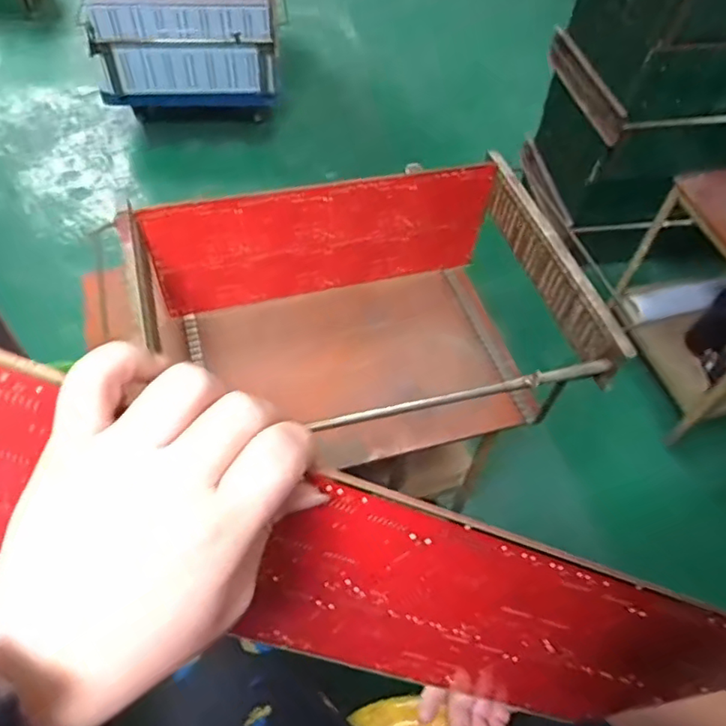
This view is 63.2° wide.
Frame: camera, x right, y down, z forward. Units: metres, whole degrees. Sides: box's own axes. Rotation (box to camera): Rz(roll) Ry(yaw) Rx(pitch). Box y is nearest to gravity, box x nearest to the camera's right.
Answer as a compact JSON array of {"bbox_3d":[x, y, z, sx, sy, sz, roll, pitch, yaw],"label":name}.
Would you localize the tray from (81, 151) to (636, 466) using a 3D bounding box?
[{"bbox_3d":[-0.019,-0.042,0.847,0.593,0.258,0.375,-12,56,-9],"label":"tray"}]

